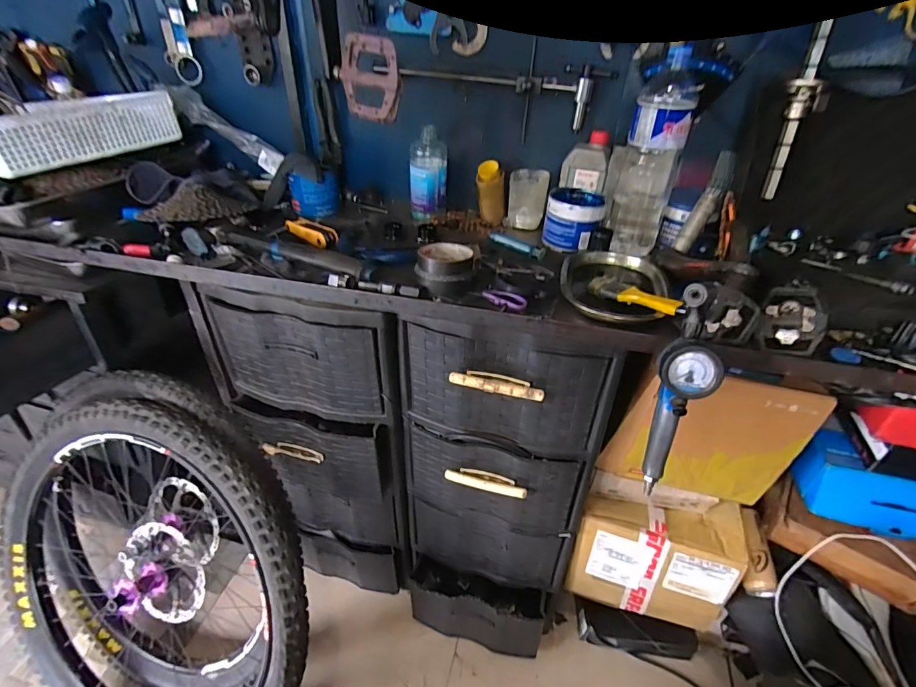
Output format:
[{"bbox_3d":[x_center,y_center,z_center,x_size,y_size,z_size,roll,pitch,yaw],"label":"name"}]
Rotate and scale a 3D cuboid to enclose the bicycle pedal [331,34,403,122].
[{"bbox_3d":[-0.132,-0.387,0.661,0.107,0.106,0.025,23,41,27],"label":"bicycle pedal"}]

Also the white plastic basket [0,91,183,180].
[{"bbox_3d":[-0.702,-0.388,0.802,0.163,0.093,0.332,19,39,23],"label":"white plastic basket"}]

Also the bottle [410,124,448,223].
[{"bbox_3d":[-0.059,-0.327,0.890,0.073,0.160,0.049,2,36,1],"label":"bottle"}]

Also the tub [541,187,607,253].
[{"bbox_3d":[0.209,-0.222,0.812,0.099,0.078,0.103,12,37,15],"label":"tub"}]

